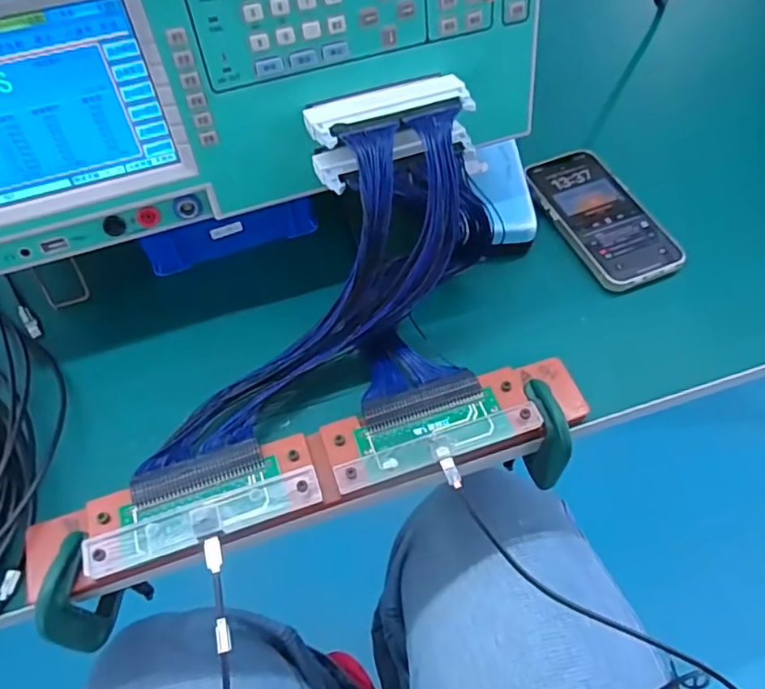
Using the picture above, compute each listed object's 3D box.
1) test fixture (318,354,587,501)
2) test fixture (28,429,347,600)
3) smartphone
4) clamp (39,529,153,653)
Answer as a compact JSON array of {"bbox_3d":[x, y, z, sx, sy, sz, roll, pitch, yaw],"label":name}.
[{"bbox_3d":[0.050,0.049,0.400,0.176,0.018,0.058,-16,59,-9],"label":"test fixture"},{"bbox_3d":[-0.123,0.101,0.366,0.186,0.022,0.056,-17,59,-10],"label":"test fixture"},{"bbox_3d":[0.186,-0.110,0.507,0.076,0.011,0.147,-19,59,-11],"label":"smartphone"},{"bbox_3d":[-0.184,0.167,0.389,0.014,0.129,0.059,-3,58,-1],"label":"clamp"}]

